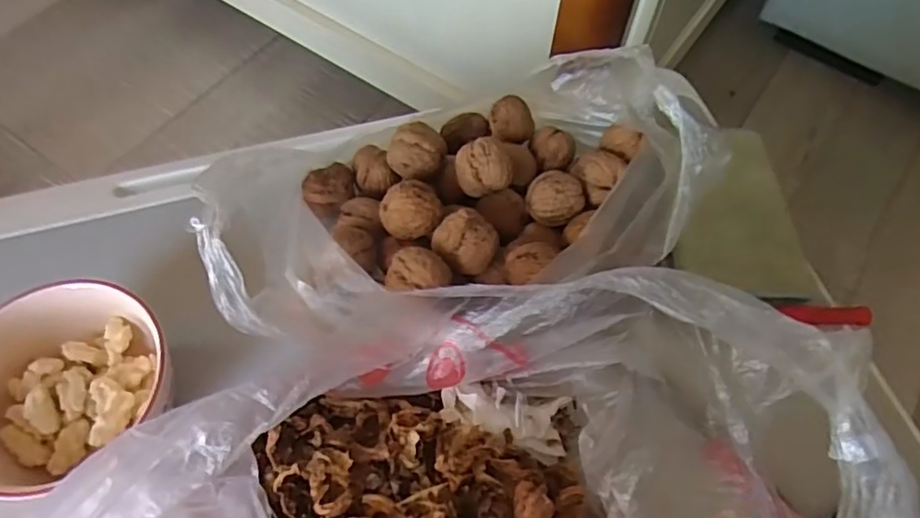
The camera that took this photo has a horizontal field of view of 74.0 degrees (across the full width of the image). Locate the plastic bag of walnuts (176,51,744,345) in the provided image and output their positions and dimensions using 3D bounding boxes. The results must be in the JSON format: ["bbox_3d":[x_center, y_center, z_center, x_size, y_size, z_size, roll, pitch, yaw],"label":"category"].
[{"bbox_3d":[0.002,-0.053,0.366,0.247,0.122,0.165,-13,62,-8],"label":"plastic bag of walnuts"}]

